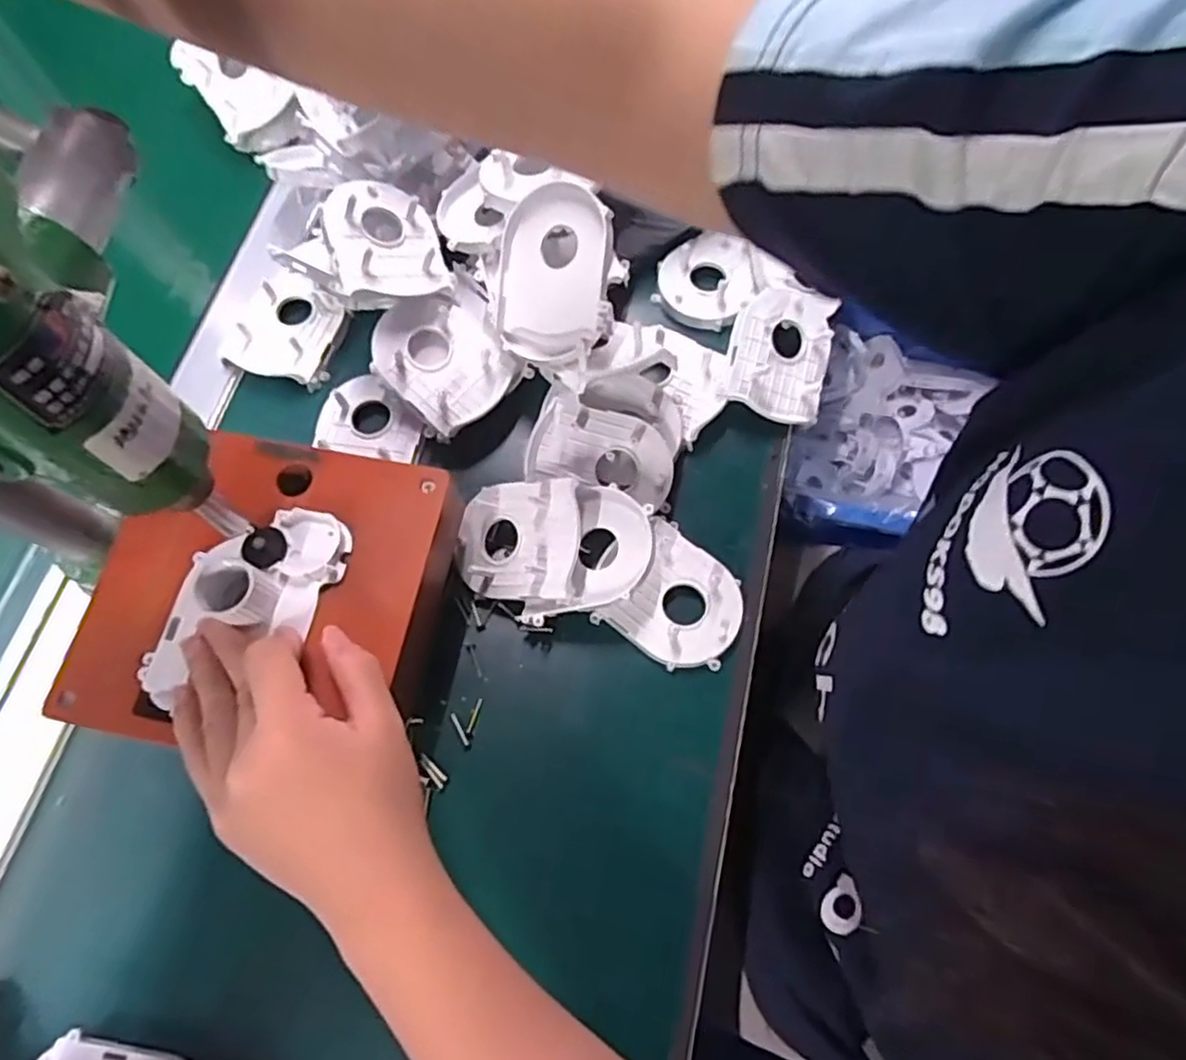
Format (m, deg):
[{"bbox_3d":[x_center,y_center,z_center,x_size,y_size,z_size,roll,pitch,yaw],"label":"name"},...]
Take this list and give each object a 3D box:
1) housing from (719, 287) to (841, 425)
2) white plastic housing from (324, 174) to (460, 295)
[{"bbox_3d":[0.117,-0.112,0.437,0.061,0.025,0.079,11,71,4],"label":"housing"},{"bbox_3d":[-0.123,-0.172,0.419,0.064,0.024,0.075,-14,81,-30],"label":"white plastic housing"}]

